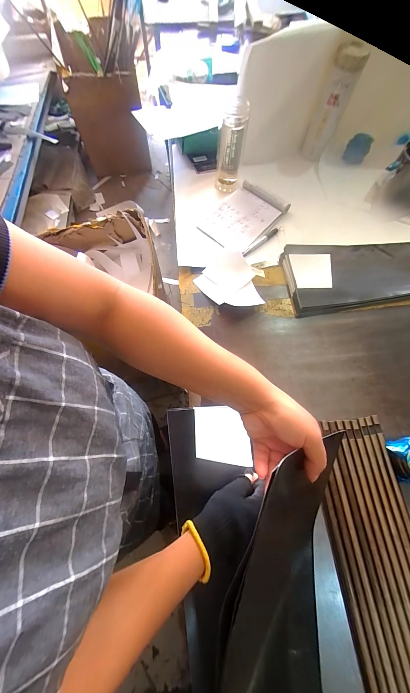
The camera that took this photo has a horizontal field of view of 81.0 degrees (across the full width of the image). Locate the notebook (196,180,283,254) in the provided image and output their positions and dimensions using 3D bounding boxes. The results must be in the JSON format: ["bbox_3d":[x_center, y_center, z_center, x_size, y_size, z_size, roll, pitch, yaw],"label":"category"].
[{"bbox_3d":[0.092,-0.334,0.616,0.153,0.024,0.200,40,73,13],"label":"notebook"}]

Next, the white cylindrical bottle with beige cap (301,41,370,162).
[{"bbox_3d":[0.325,-0.616,0.627,0.071,0.241,0.060,22,69,6],"label":"white cylindrical bottle with beige cap"}]

